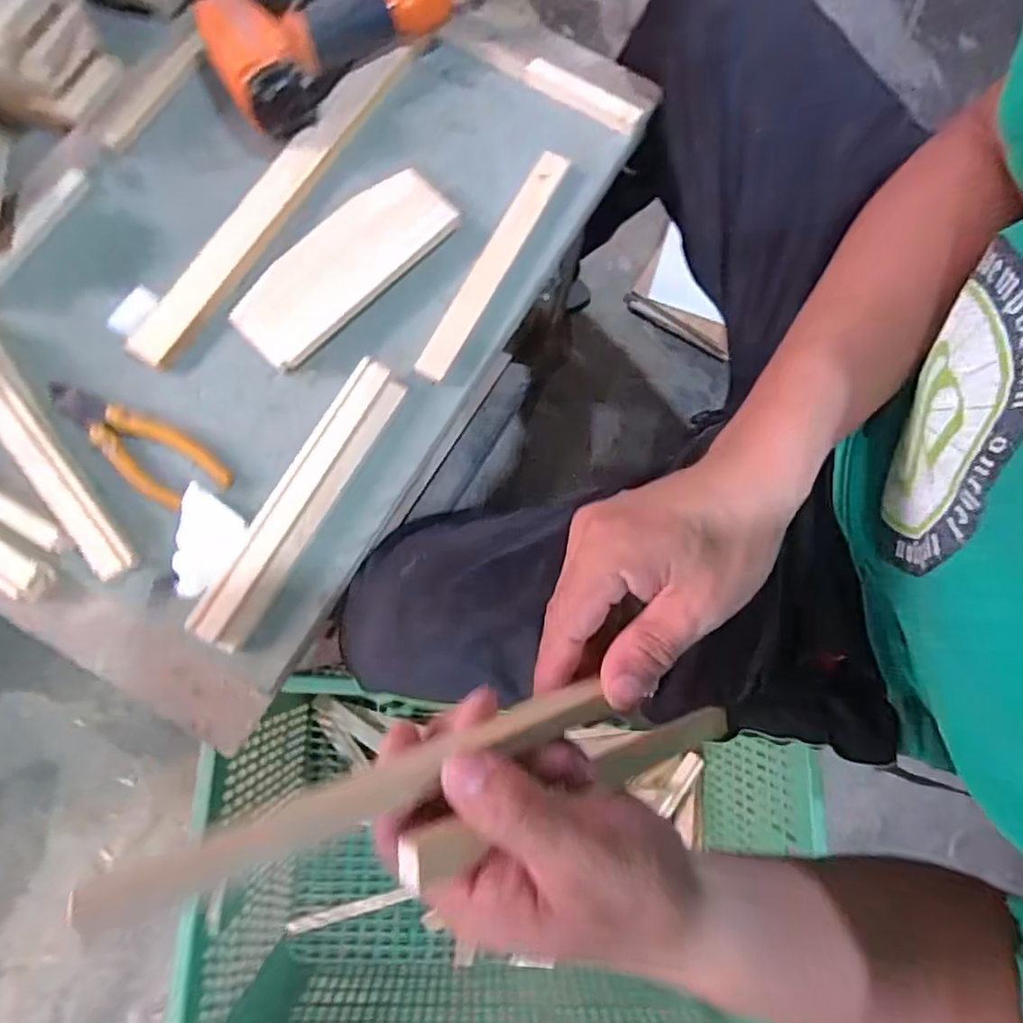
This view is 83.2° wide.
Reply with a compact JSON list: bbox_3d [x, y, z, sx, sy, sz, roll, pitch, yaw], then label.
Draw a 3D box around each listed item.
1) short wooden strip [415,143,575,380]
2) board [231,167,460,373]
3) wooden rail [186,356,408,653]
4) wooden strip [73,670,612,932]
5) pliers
[{"bbox_3d":[-0.013,-0.205,0.471,0.023,0.006,0.223,30,80,-10],"label":"short wooden strip"},{"bbox_3d":[-0.134,-0.198,0.462,0.188,0.019,0.069,-42,84,-11],"label":"board"},{"bbox_3d":[-0.153,-0.009,0.421,0.037,0.019,0.227,30,78,2],"label":"wooden rail"},{"bbox_3d":[-0.041,0.100,0.215,0.181,0.011,0.017,-13,77,-26],"label":"wooden strip"},{"bbox_3d":[-0.282,-0.053,0.428,0.150,0.014,0.051,35,78,3],"label":"pliers"}]

